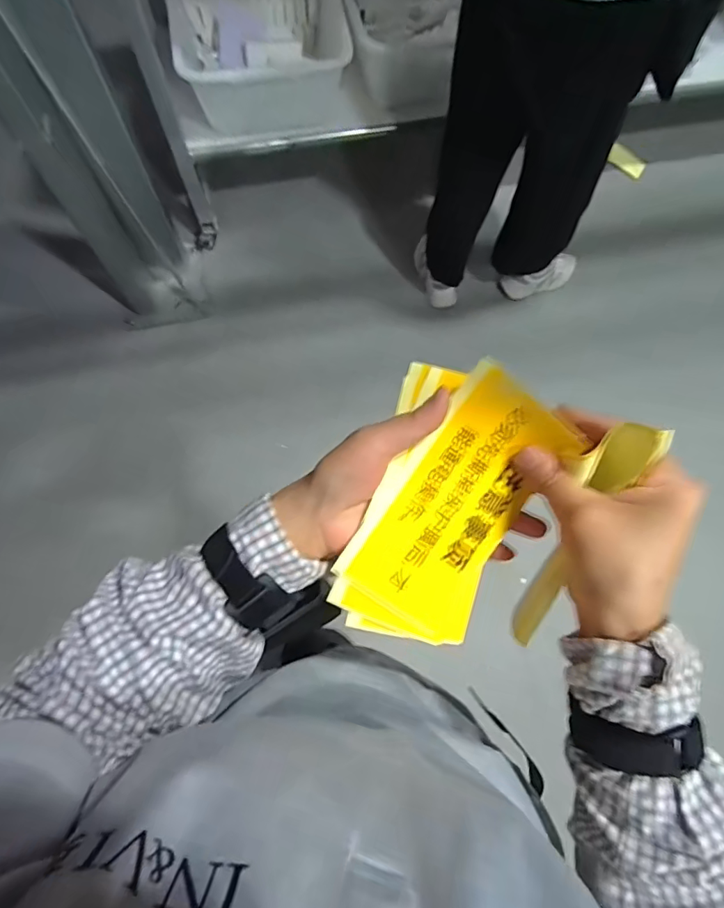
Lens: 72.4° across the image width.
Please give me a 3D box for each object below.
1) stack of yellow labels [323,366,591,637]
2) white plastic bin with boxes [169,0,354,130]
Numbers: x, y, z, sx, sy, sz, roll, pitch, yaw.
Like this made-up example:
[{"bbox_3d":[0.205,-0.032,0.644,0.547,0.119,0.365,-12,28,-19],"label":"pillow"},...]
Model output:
[{"bbox_3d":[0.048,0.032,0.300,0.096,0.024,0.167,25,96,6],"label":"stack of yellow labels"},{"bbox_3d":[-0.238,-1.042,1.191,0.426,0.286,0.351,-12,73,-5],"label":"white plastic bin with boxes"}]

